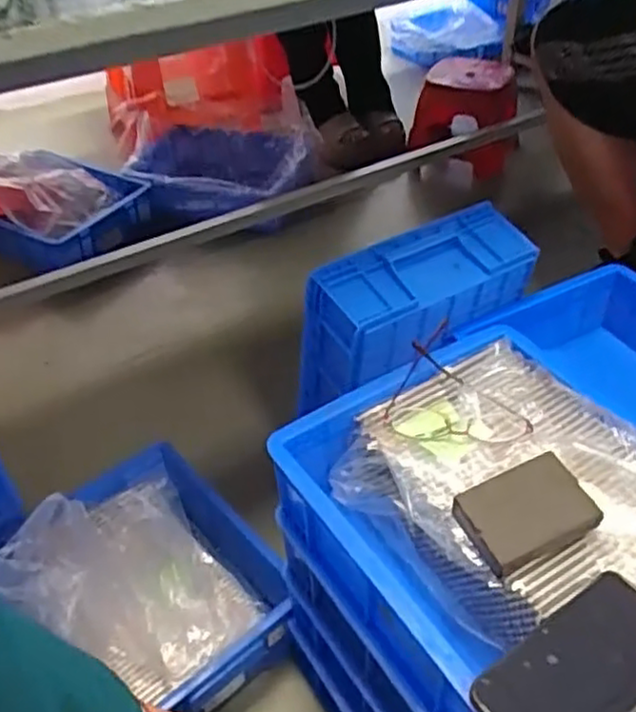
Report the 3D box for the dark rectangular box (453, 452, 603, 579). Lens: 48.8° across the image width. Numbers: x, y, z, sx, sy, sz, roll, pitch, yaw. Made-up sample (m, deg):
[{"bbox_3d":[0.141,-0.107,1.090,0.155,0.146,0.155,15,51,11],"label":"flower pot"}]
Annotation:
[{"bbox_3d":[0.175,0.131,0.585,0.104,0.023,0.072,-19,44,-17],"label":"dark rectangular box"}]

